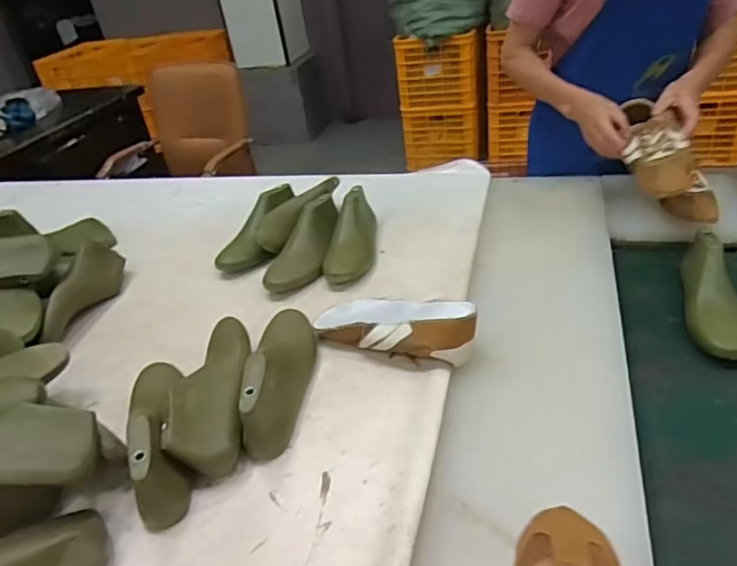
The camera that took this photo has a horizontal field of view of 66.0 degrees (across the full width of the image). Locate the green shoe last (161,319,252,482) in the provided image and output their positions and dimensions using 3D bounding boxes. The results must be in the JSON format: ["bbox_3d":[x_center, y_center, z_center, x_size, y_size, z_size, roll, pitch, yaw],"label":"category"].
[{"bbox_3d":[-0.208,0.149,0.808,0.094,0.086,0.261,-10,34,1],"label":"green shoe last"}]

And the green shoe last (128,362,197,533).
[{"bbox_3d":[-0.280,0.189,0.757,0.076,0.094,0.261,-19,35,-12],"label":"green shoe last"}]

